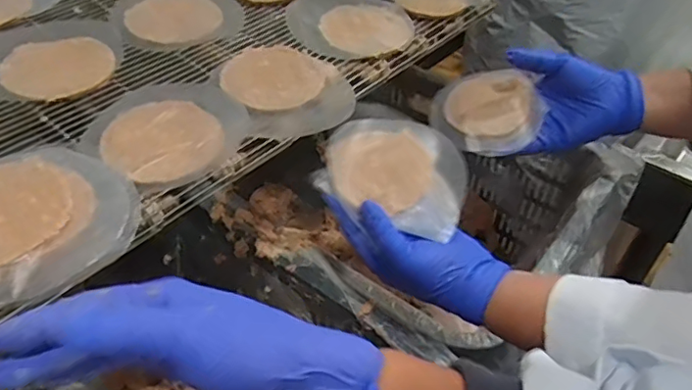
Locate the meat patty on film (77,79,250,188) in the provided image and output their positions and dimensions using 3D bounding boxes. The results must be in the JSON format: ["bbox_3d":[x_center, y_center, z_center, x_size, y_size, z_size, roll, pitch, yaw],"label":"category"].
[{"bbox_3d":[-0.136,-0.052,0.437,0.101,0.013,0.113,31,51,26],"label":"meat patty on film"}]

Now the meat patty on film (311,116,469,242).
[{"bbox_3d":[0.044,-0.025,0.497,0.126,0.014,0.103,12,61,-5],"label":"meat patty on film"}]

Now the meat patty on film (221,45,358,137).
[{"bbox_3d":[-0.049,-0.092,0.488,0.099,0.017,0.114,-20,48,-21],"label":"meat patty on film"}]

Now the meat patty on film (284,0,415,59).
[{"bbox_3d":[0.002,-0.170,0.559,0.118,0.011,0.107,-10,54,-17],"label":"meat patty on film"}]

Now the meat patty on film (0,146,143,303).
[{"bbox_3d":[-0.197,0.013,0.356,0.121,0.016,0.118,1,44,-1],"label":"meat patty on film"}]

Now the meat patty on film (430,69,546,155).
[{"bbox_3d":[0.147,-0.087,0.586,0.104,0.012,0.107,-7,55,11],"label":"meat patty on film"}]

